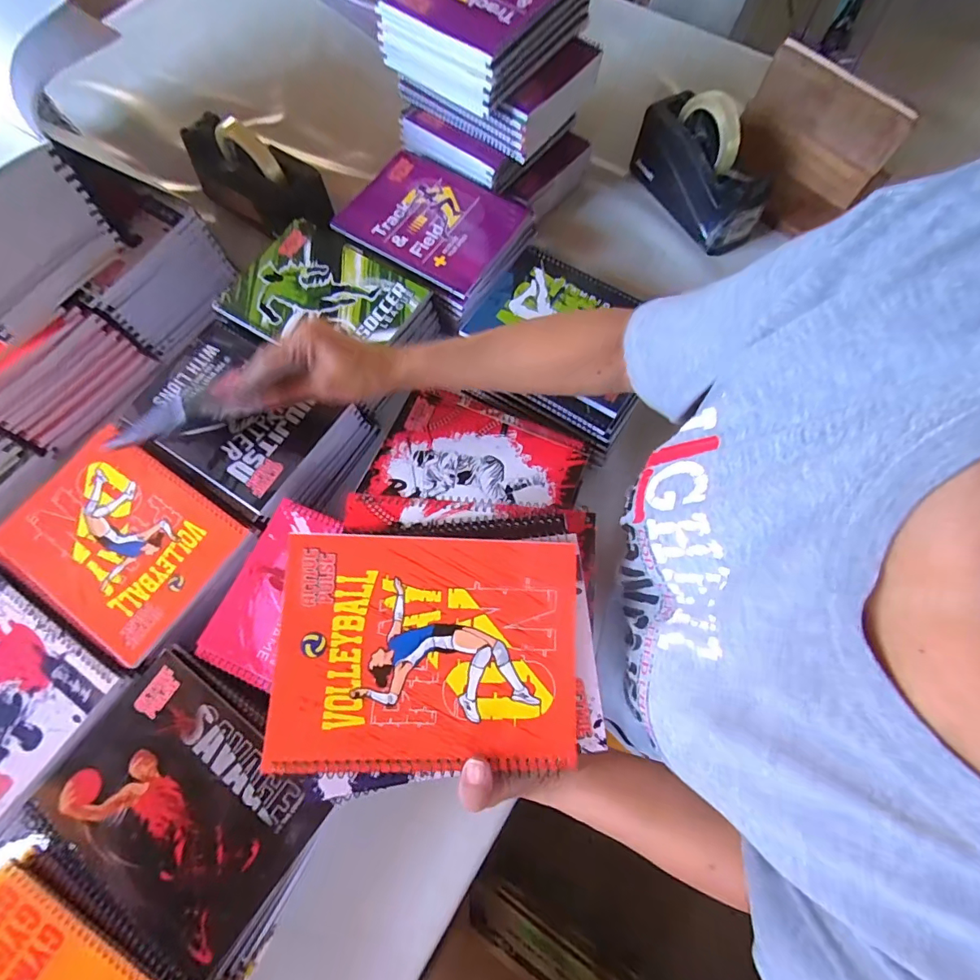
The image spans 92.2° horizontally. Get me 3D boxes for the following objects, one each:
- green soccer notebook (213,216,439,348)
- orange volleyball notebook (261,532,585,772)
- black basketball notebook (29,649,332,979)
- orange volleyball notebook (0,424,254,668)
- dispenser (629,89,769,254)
[{"bbox_3d":[-0.193,-0.222,0.537,0.195,0.008,0.158,34,74,12],"label":"green soccer notebook"},{"bbox_3d":[-0.039,0.102,0.323,0.199,0.019,0.152,3,78,-5],"label":"orange volleyball notebook"},{"bbox_3d":[-0.248,0.252,0.380,0.198,0.013,0.150,34,74,12],"label":"black basketball notebook"},{"bbox_3d":[-0.355,0.044,0.453,0.199,0.010,0.155,31,74,11],"label":"orange volleyball notebook"},{"bbox_3d":[0.291,-0.447,0.650,0.072,0.120,0.202,-31,75,-11],"label":"dispenser"}]

